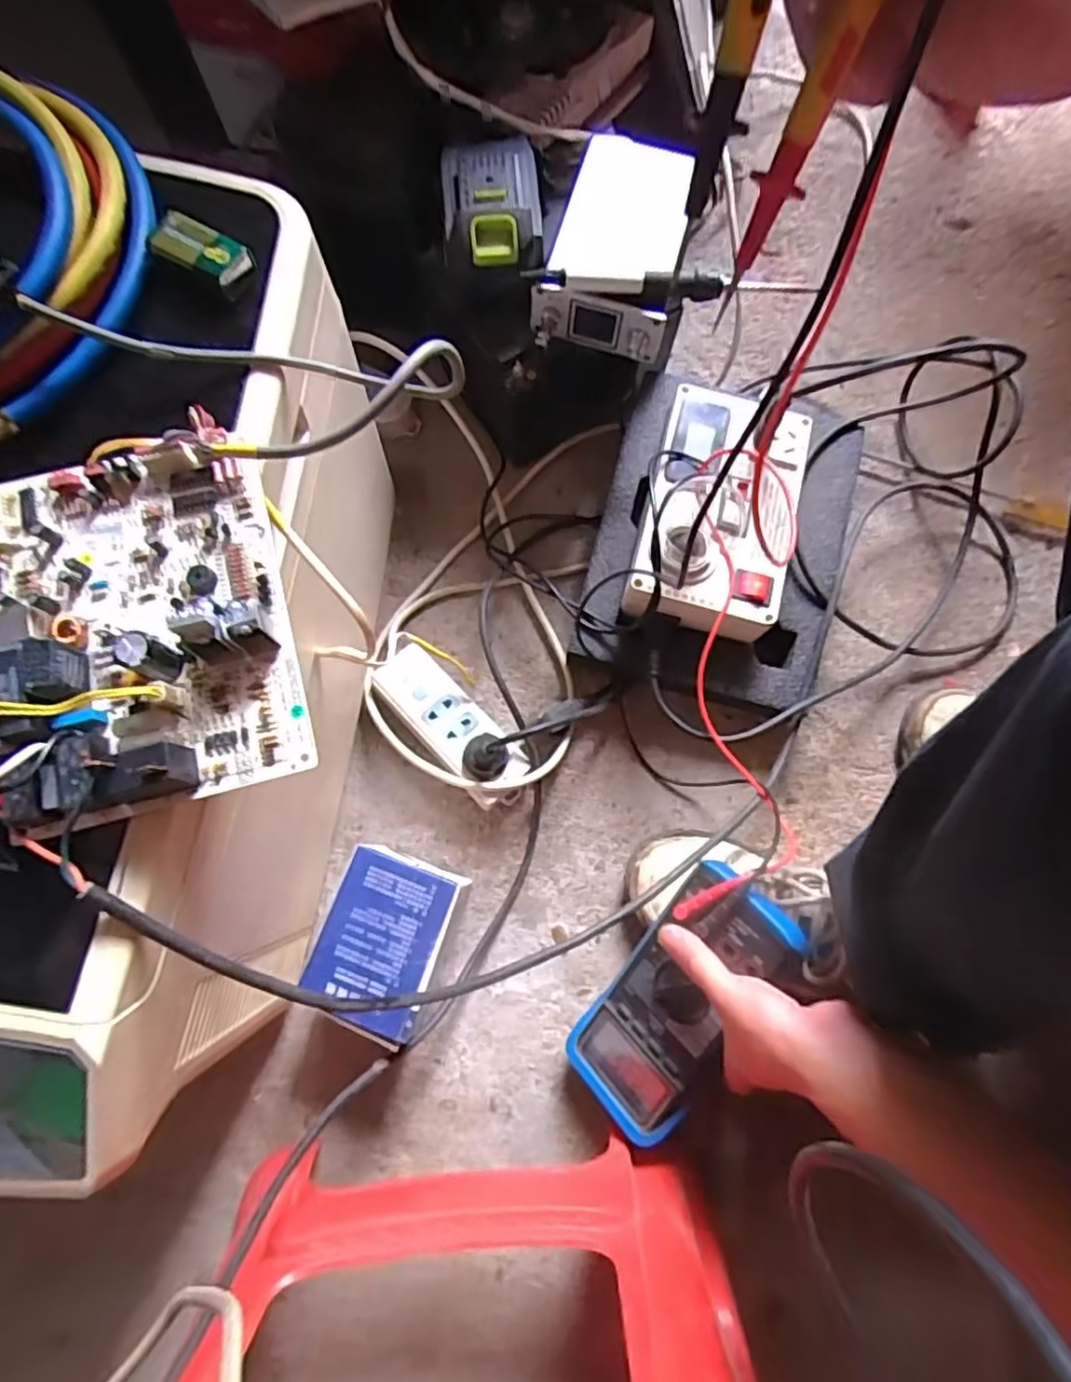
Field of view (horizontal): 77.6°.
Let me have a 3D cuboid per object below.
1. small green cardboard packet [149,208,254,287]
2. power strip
[{"bbox_3d":[-0.168,-0.223,0.334,0.046,0.010,0.023,22,77,5],"label":"small green cardboard packet"},{"bbox_3d":[-0.072,0.029,0.584,0.055,0.039,0.160,-41,79,-10],"label":"power strip"}]

